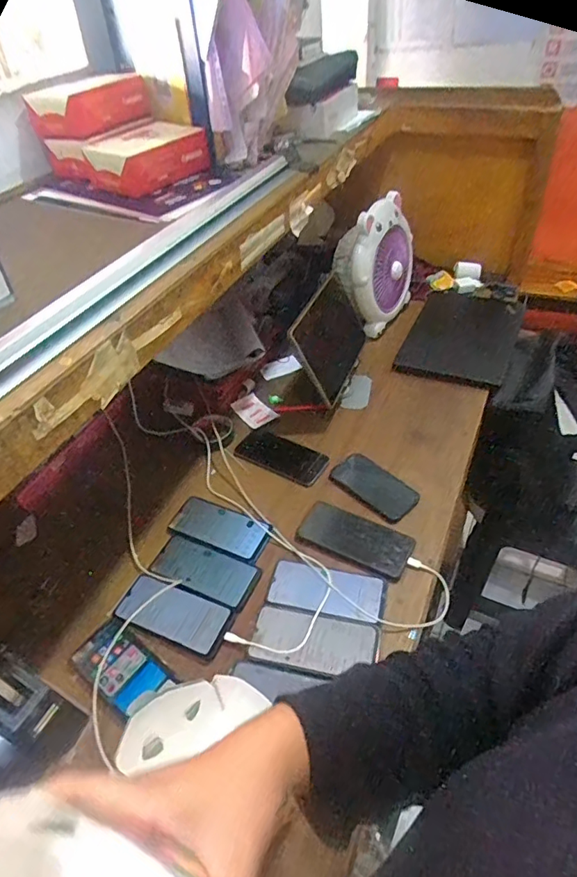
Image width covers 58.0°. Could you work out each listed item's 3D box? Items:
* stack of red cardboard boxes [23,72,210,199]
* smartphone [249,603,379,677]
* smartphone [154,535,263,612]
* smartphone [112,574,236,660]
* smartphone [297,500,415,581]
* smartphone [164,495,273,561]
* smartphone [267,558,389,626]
[{"bbox_3d":[-0.277,-0.505,0.865,0.229,0.123,0.171,24,50,29],"label":"stack of red cardboard boxes"},{"bbox_3d":[0.034,0.267,0.693,0.161,0.004,0.080,7,44,14],"label":"smartphone"},{"bbox_3d":[-0.125,0.194,0.776,0.162,0.005,0.075,15,47,22],"label":"smartphone"},{"bbox_3d":[-0.159,0.245,0.729,0.163,0.010,0.072,15,46,21],"label":"smartphone"},{"bbox_3d":[0.102,0.152,0.803,0.171,0.014,0.078,20,48,26],"label":"smartphone"},{"bbox_3d":[-0.109,0.142,0.837,0.164,0.007,0.081,14,46,21],"label":"smartphone"},{"bbox_3d":[0.054,0.214,0.744,0.162,0.004,0.076,8,44,15],"label":"smartphone"}]

